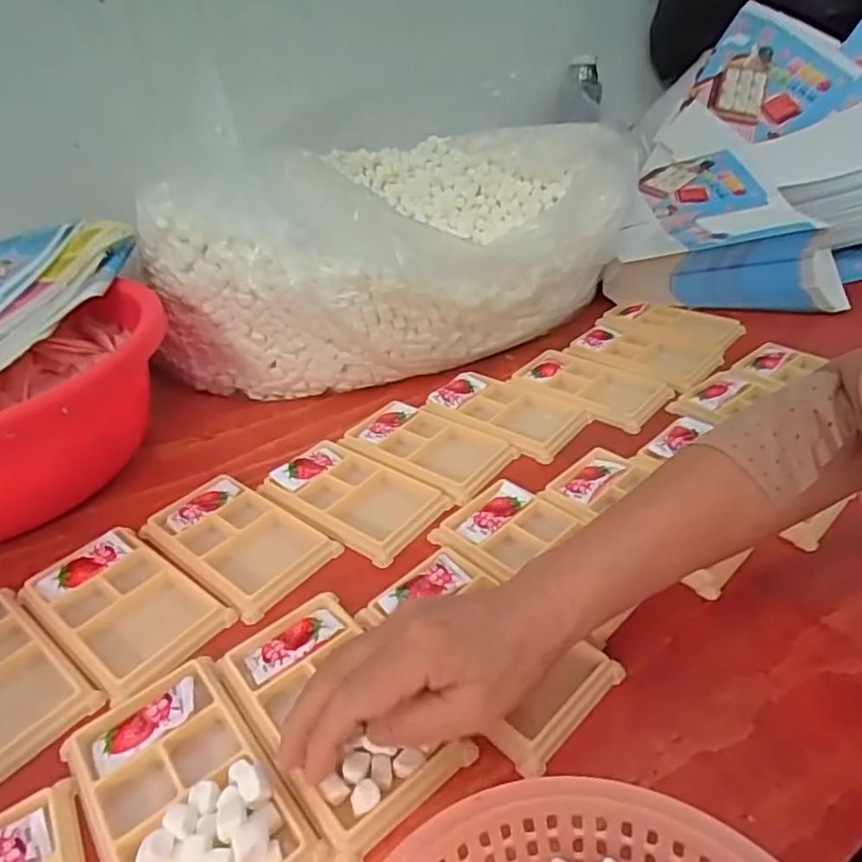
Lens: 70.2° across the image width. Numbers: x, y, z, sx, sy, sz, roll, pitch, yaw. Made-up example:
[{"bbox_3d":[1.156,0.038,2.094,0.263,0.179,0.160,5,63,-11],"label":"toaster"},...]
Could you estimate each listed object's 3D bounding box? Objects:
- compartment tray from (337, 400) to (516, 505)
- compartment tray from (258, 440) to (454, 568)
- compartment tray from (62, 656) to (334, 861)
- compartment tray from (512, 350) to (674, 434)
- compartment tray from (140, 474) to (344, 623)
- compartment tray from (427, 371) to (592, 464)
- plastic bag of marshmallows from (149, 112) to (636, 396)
[{"bbox_3d":[-0.003,0.015,0.520,0.130,0.020,0.080,21,42,31],"label":"compartment tray"},{"bbox_3d":[-0.065,0.050,0.475,0.141,0.020,0.079,22,43,31],"label":"compartment tray"},{"bbox_3d":[-0.116,0.166,0.287,0.076,0.018,0.130,-28,42,-30],"label":"compartment tray"},{"bbox_3d":[0.151,-0.043,0.583,0.133,0.010,0.079,26,45,35],"label":"compartment tray"},{"bbox_3d":[-0.138,0.079,0.443,0.131,0.021,0.076,24,44,34],"label":"compartment tray"},{"bbox_3d":[0.068,-0.020,0.556,0.132,0.013,0.079,24,44,34],"label":"compartment tray"},{"bbox_3d":[-0.040,-0.215,0.699,0.523,0.173,0.329,-14,37,-14],"label":"plastic bag of marshmallows"}]

